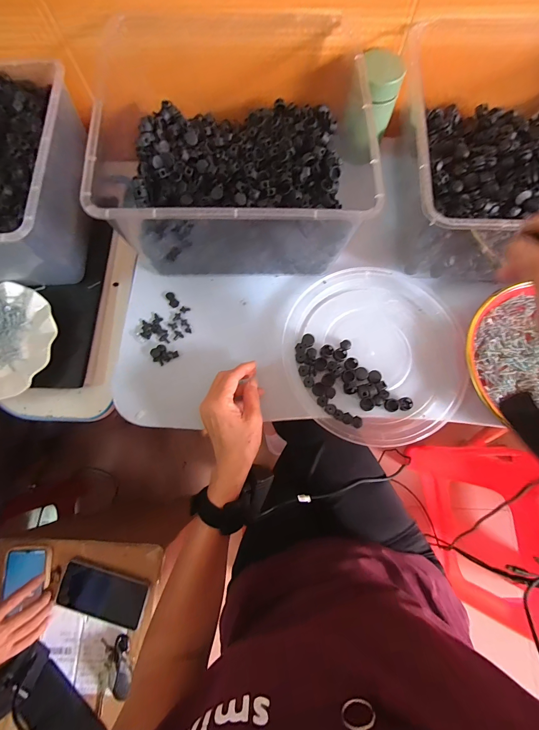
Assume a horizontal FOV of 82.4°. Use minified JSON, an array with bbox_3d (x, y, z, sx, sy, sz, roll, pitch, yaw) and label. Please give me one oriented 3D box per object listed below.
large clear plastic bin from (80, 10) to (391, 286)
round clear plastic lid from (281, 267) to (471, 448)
[{"bbox_3d":[-0.034,-0.274,0.404,0.302,0.139,0.311,-3,75,0],"label":"large clear plastic bin"},{"bbox_3d":[0.137,-0.016,0.408,0.225,0.021,0.230,0,75,1],"label":"round clear plastic lid"}]

